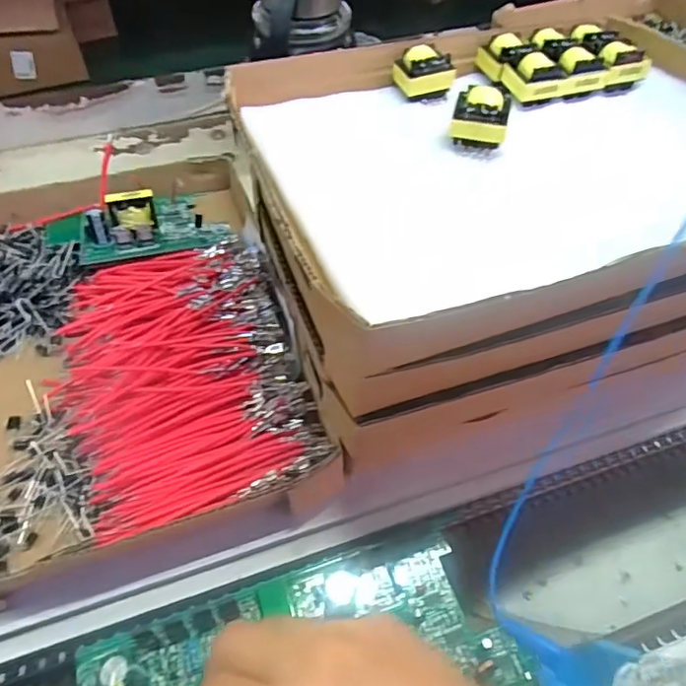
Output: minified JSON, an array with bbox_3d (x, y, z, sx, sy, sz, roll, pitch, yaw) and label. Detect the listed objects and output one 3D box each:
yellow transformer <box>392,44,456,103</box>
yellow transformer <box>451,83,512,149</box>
[{"bbox_3d":[0.055,-0.183,0.372,0.035,0.025,0.028,-6,50,-5],"label":"yellow transformer"},{"bbox_3d":[0.083,-0.137,0.330,0.032,0.031,0.027,10,51,8],"label":"yellow transformer"}]

